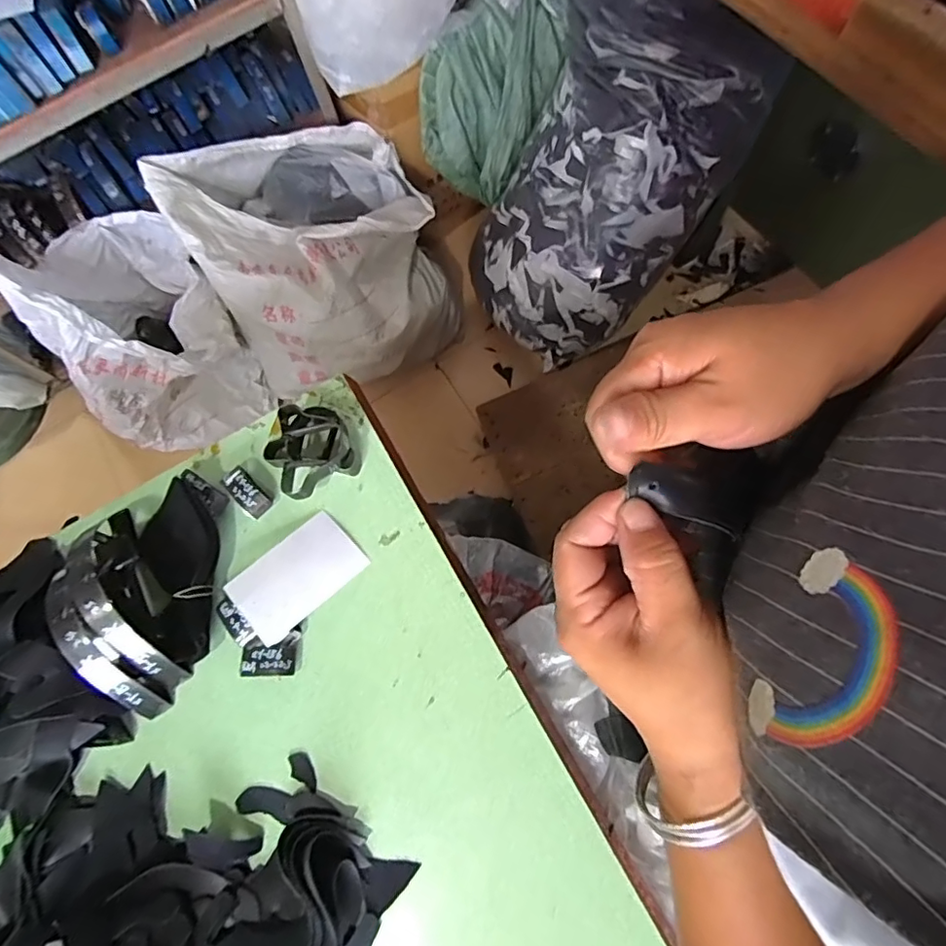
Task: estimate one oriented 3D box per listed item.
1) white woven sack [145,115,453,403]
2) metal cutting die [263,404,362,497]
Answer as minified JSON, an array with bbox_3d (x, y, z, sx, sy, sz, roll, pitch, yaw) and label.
[{"bbox_3d":[-0.384,-0.549,1.468,0.589,0.537,0.505,-33,74,-10],"label":"white woven sack"},{"bbox_3d":[-0.225,-0.037,0.739,0.113,0.057,0.125,-35,75,-10],"label":"metal cutting die"}]

